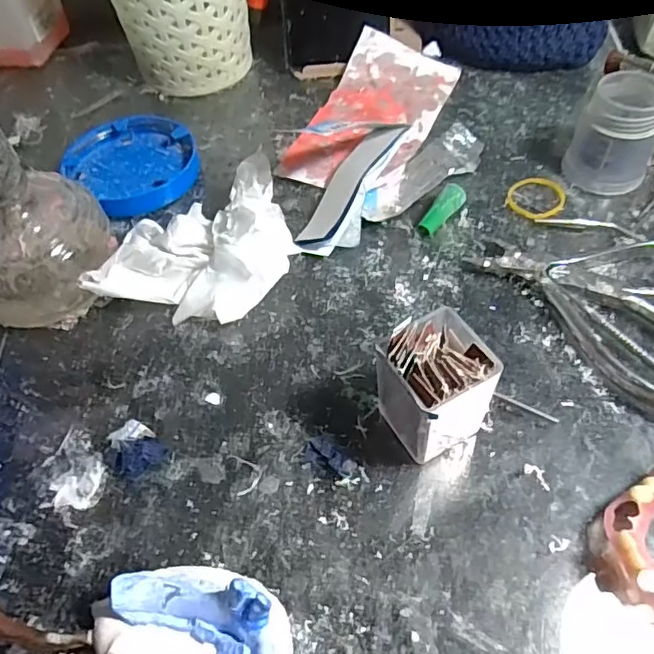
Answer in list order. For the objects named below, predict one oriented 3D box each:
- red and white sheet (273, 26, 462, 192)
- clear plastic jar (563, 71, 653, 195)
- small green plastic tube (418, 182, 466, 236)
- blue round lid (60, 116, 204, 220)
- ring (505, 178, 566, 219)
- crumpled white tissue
[{"bbox_3d":[0.029,-0.139,0.356,0.074,0.022,0.138,18,58,16],"label":"red and white sheet"},{"bbox_3d":[0.159,-0.104,0.305,0.040,0.049,0.039,-2,54,3],"label":"clear plastic jar"},{"bbox_3d":[0.062,-0.064,0.303,0.011,0.008,0.033,35,76,25],"label":"small green plastic tube"},{"bbox_3d":[-0.118,-0.101,0.343,0.073,0.016,0.073,-2,54,3],"label":"blue round lid"},{"bbox_3d":[0.118,-0.075,0.315,0.032,0.004,0.035,-2,54,3],"label":"ring"},{"bbox_3d":[-0.062,-0.048,0.286,0.090,0.038,0.090,8,55,9],"label":"crumpled white tissue"}]

